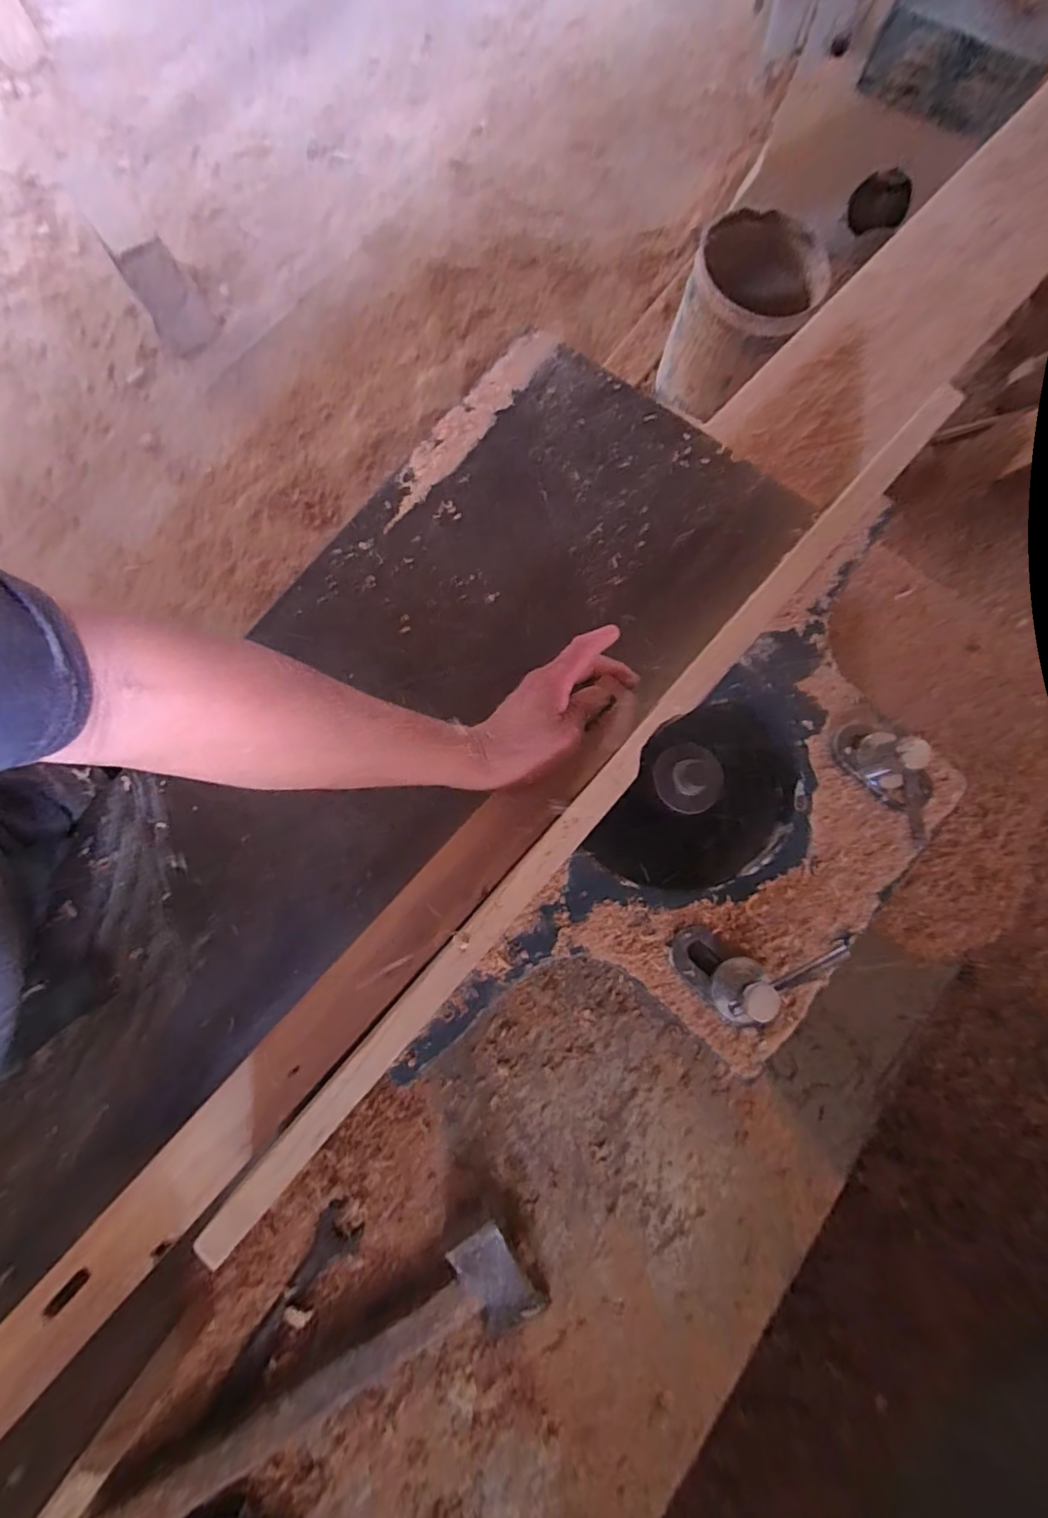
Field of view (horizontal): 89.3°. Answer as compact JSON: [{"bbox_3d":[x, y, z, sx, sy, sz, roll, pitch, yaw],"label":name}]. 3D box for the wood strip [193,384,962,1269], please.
[{"bbox_3d":[0.072,0.001,0.358,0.031,0.015,0.741,41,82,6],"label":"wood strip"}]

